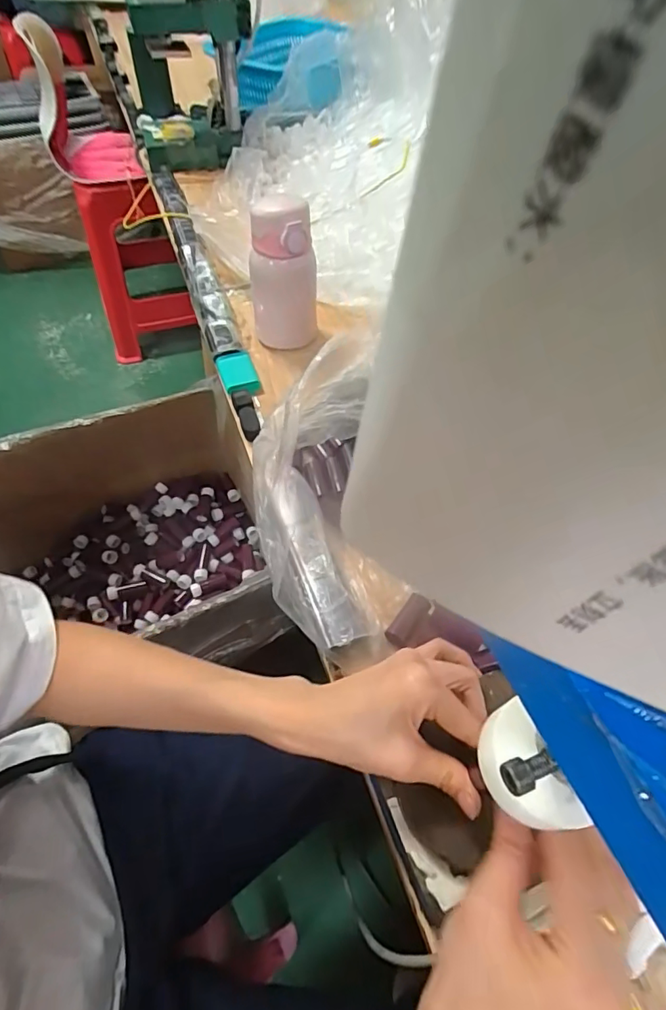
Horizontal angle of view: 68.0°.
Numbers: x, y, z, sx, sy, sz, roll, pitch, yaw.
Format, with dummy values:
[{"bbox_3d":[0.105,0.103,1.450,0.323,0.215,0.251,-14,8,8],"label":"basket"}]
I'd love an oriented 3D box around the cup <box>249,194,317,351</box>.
[{"bbox_3d":[-0.060,-0.267,0.582,0.067,0.166,0.067,-9,57,-8],"label":"cup"}]

